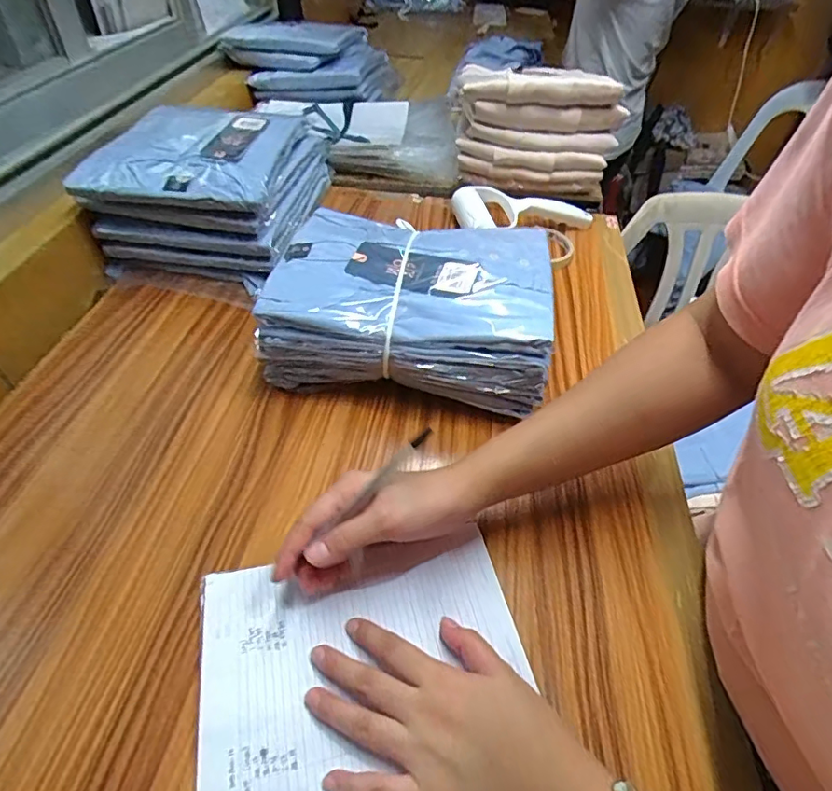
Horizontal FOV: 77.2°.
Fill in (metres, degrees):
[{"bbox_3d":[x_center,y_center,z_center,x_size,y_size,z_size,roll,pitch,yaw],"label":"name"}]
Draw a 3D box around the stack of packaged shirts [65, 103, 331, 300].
[{"bbox_3d":[-0.243,-0.269,0.659,0.213,0.121,0.269,8,46,5],"label":"stack of packaged shirts"}]

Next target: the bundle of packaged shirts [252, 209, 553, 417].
[{"bbox_3d":[-0.002,-0.095,0.522,0.254,0.102,0.210,8,46,5],"label":"bundle of packaged shirts"}]

